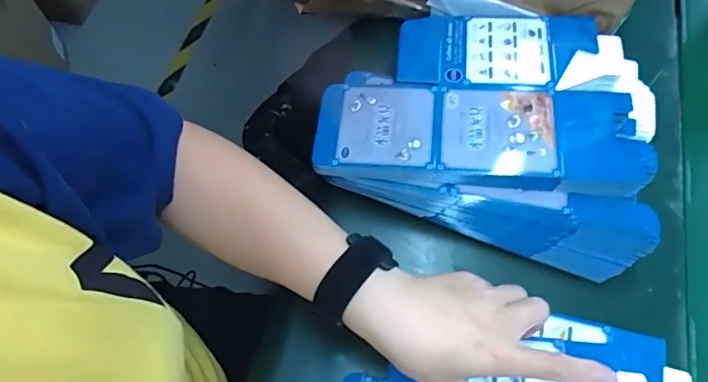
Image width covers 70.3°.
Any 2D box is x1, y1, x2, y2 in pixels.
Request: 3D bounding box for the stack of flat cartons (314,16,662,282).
[{"bbox_3d":[0.116,-0.059,0.420,0.258,0.060,0.189,18,67,9],"label":"stack of flat cartons"}]

